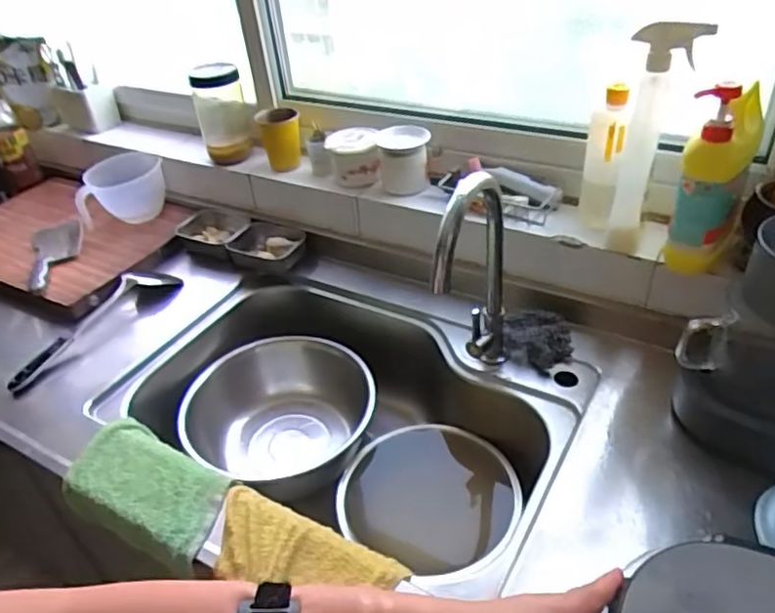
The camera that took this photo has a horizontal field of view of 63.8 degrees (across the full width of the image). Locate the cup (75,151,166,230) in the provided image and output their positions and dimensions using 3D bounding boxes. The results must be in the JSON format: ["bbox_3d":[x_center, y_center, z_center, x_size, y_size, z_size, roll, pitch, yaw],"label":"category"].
[{"bbox_3d":[-0.534,-0.232,1.264,0.174,0.113,0.118,-9,38,-4],"label":"cup"}]

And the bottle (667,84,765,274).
[{"bbox_3d":[0.409,-0.164,0.772,0.062,0.235,0.112,22,46,31],"label":"bottle"}]

